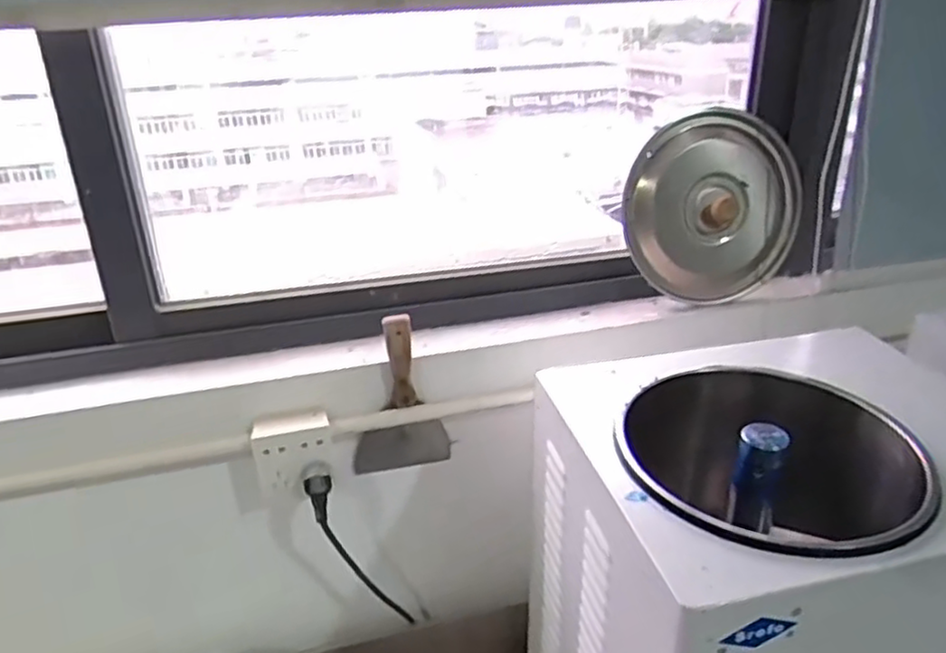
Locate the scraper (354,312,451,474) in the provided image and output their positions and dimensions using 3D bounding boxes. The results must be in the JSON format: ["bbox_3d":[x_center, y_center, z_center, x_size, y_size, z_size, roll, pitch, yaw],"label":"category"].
[{"bbox_3d":[-0.090,0.087,0.850,0.118,0.224,0.041,-8,24,-12],"label":"scraper"}]

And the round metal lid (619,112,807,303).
[{"bbox_3d":[0.329,-0.162,0.959,0.267,0.242,0.060,-4,2,-12],"label":"round metal lid"}]

